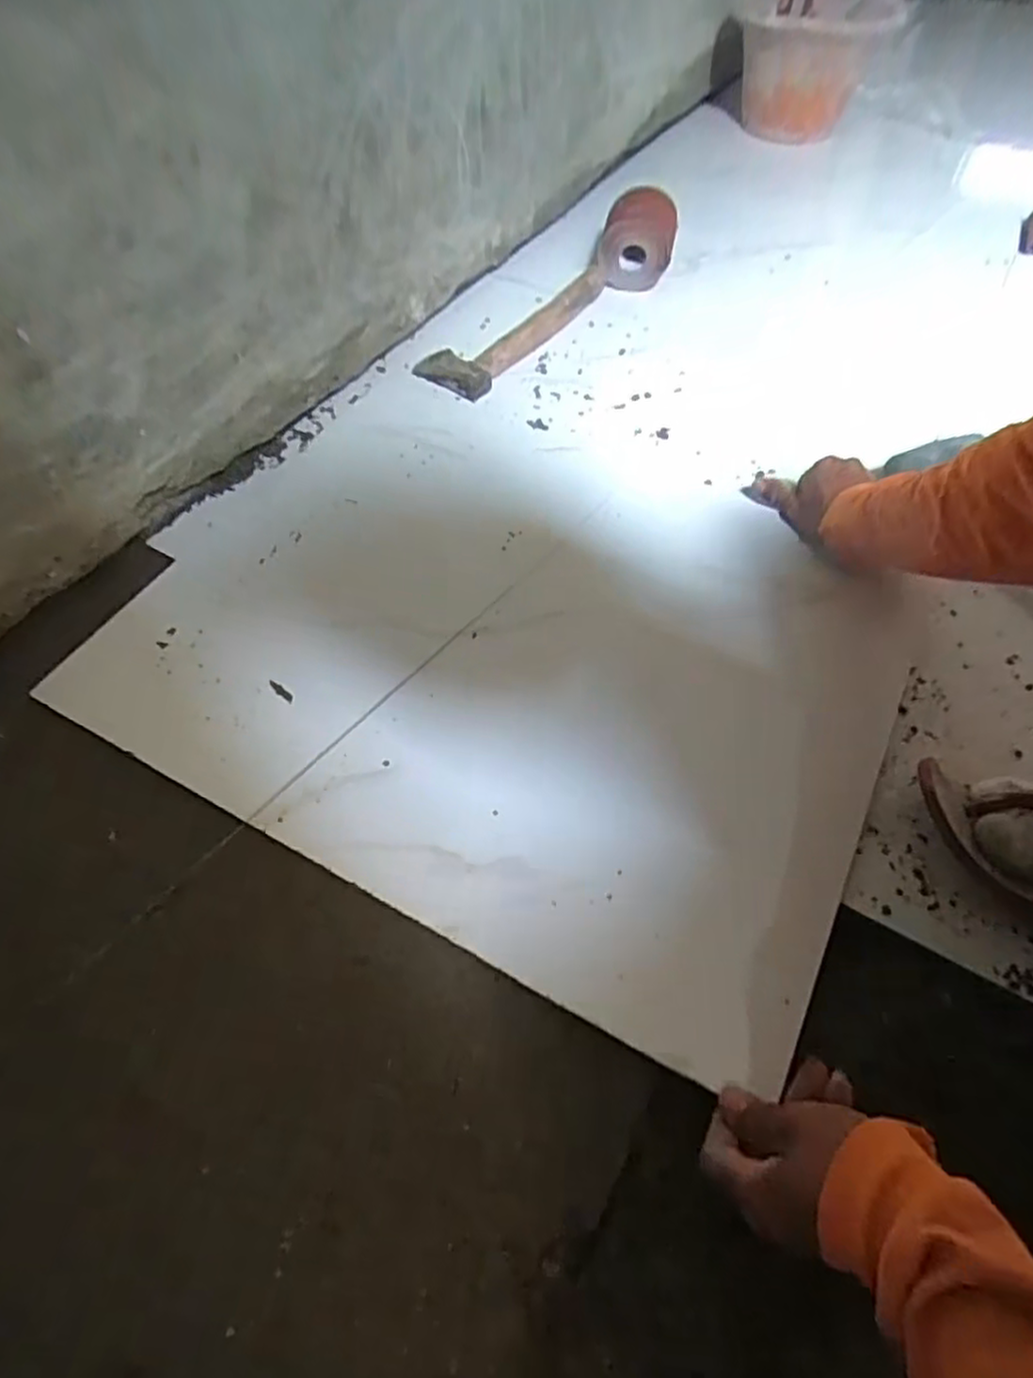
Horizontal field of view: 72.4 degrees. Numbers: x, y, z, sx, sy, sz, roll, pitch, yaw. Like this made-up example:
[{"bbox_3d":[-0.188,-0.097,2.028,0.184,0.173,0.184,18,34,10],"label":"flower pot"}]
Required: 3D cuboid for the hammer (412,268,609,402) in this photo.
[{"bbox_3d":[-0.007,-0.437,0.829,0.108,0.042,0.270,31,62,19],"label":"hammer"}]

